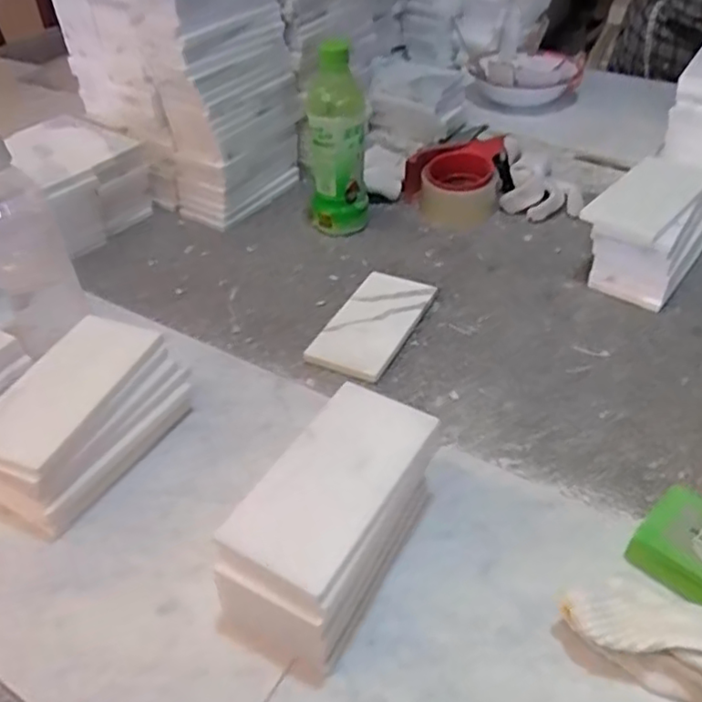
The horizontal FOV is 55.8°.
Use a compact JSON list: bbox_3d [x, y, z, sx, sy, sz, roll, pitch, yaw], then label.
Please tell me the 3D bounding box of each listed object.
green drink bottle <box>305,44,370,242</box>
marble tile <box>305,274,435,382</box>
[{"bbox_3d":[-0.015,-0.234,0.745,0.064,0.199,0.060,-3,40,-1],"label":"green drink bottle"},{"bbox_3d":[0.022,-0.027,0.648,0.074,0.014,0.143,18,44,22],"label":"marble tile"}]

